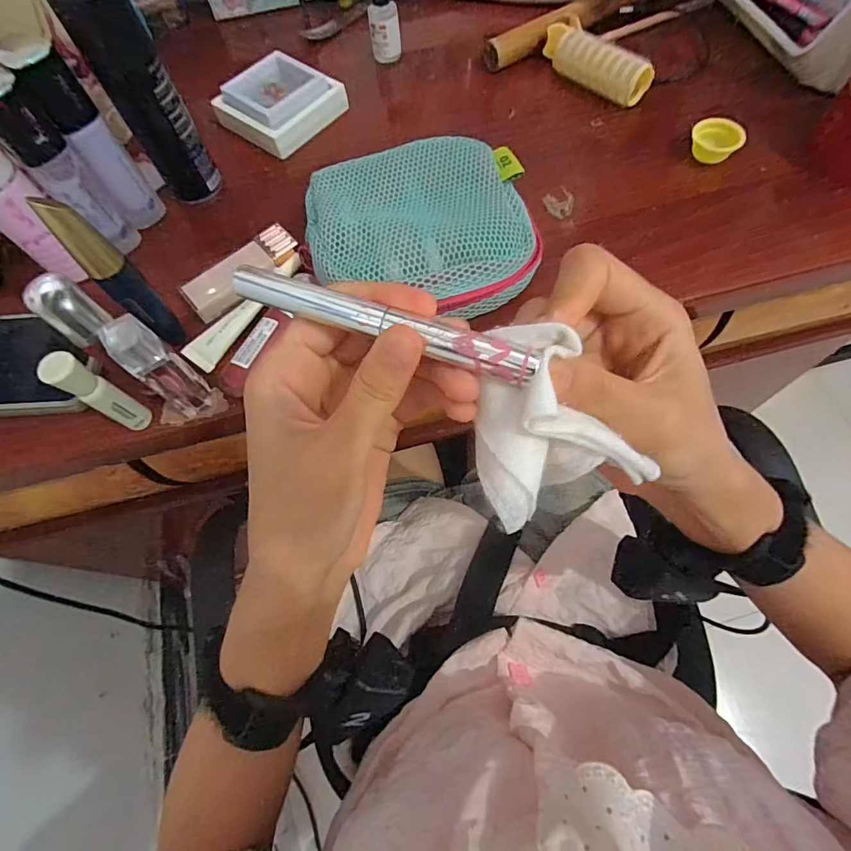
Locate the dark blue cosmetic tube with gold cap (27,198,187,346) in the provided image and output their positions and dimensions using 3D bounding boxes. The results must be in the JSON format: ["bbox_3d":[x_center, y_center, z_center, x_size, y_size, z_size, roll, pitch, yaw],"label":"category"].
[{"bbox_3d":[-0.182,-0.086,0.275,0.020,0.106,0.021,-39,70,-13],"label":"dark blue cosmetic tube with gold cap"}]

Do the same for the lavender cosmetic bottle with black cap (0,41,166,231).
[{"bbox_3d":[-0.232,-0.197,0.325,0.030,0.118,0.026,-36,69,-12],"label":"lavender cosmetic bottle with black cap"}]

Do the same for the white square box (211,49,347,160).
[{"bbox_3d":[-0.132,-0.294,0.417,0.079,0.031,0.090,36,73,17],"label":"white square box"}]

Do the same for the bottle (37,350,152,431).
[{"bbox_3d":[-0.194,-0.018,0.275,0.015,0.073,0.018,28,71,15],"label":"bottle"}]

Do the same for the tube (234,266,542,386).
[{"bbox_3d":[-0.016,-0.036,0.157,0.110,0.008,0.011,18,69,11],"label":"tube"}]

